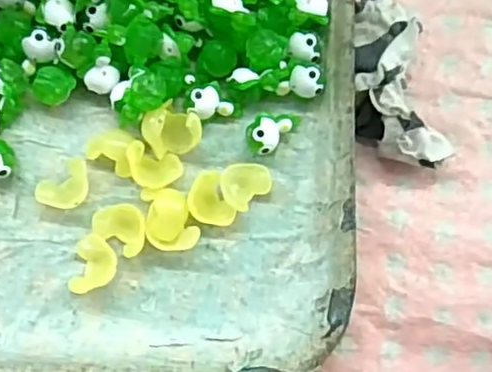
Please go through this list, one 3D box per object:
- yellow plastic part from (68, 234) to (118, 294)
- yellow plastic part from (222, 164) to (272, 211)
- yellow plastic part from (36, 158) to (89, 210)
[{"bbox_3d":[-0.061,0.032,0.257,0.017,0.010,0.023,8,81,-7],"label":"yellow plastic part"},{"bbox_3d":[-0.001,-0.001,0.268,0.021,0.012,0.018,-40,89,-12],"label":"yellow plastic part"},{"bbox_3d":[-0.073,0.001,0.262,0.023,0.010,0.017,-40,89,-12],"label":"yellow plastic part"}]

